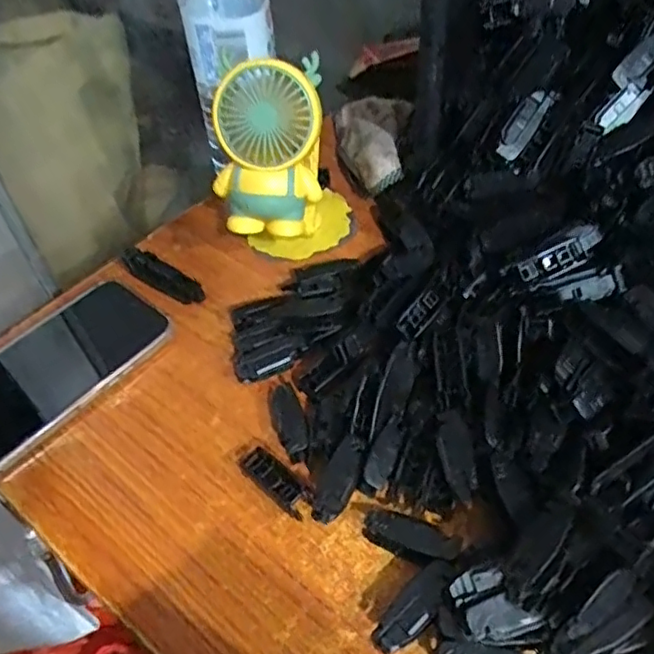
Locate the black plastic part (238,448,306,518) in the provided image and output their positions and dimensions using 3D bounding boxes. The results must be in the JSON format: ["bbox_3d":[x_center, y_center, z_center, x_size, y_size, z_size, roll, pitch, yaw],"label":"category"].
[{"bbox_3d":[-0.029,0.085,0.340,0.045,0.015,0.015,35,60,31],"label":"black plastic part"}]

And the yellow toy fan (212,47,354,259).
[{"bbox_3d":[-0.030,-0.114,0.424,0.083,0.145,0.095,-7,48,0],"label":"yellow toy fan"}]

